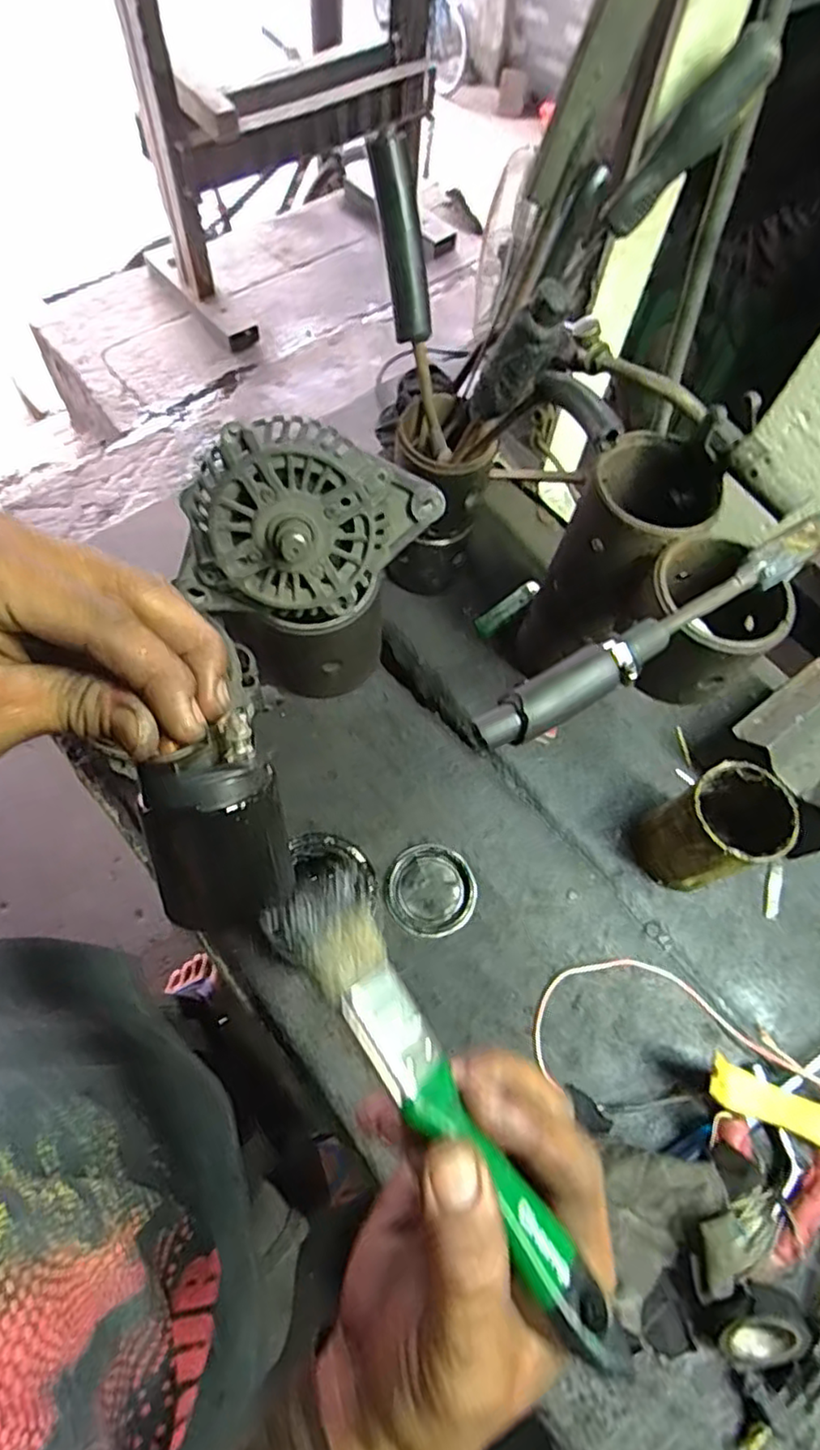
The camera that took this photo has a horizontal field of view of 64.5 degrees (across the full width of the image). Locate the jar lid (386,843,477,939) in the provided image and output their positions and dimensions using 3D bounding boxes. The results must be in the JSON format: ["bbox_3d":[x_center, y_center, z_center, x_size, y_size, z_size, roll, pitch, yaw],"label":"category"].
[{"bbox_3d":[0.017,0.139,0.549,0.072,0.010,0.075,1,65,-2],"label":"jar lid"}]

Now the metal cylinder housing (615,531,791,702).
[{"bbox_3d":[0.190,-0.067,0.431,0.091,0.080,0.095,27,67,7],"label":"metal cylinder housing"}]

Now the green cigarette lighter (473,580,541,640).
[{"bbox_3d":[0.100,-0.116,0.649,0.080,0.014,0.024,-39,72,-18],"label":"green cigarette lighter"}]

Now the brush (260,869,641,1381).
[{"bbox_3d":[0.013,0.126,0.207,0.031,0.016,0.173,-33,83,-16],"label":"brush"}]

